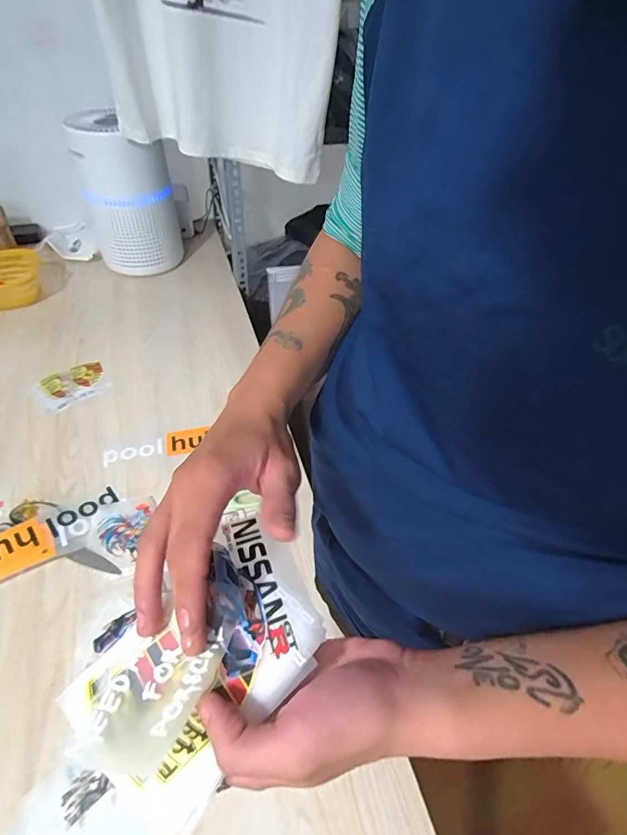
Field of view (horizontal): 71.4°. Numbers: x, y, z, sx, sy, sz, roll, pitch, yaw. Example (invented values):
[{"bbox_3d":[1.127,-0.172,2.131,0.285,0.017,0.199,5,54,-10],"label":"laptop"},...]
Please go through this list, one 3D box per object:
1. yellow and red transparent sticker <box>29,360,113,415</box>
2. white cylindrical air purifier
[{"bbox_3d":[-0.447,-0.064,0.806,0.121,0.008,0.098,-31,55,-29],"label":"yellow and red transparent sticker"},{"bbox_3d":[-0.422,-0.503,1.004,0.201,0.321,0.210,-16,49,-18],"label":"white cylindrical air purifier"}]

